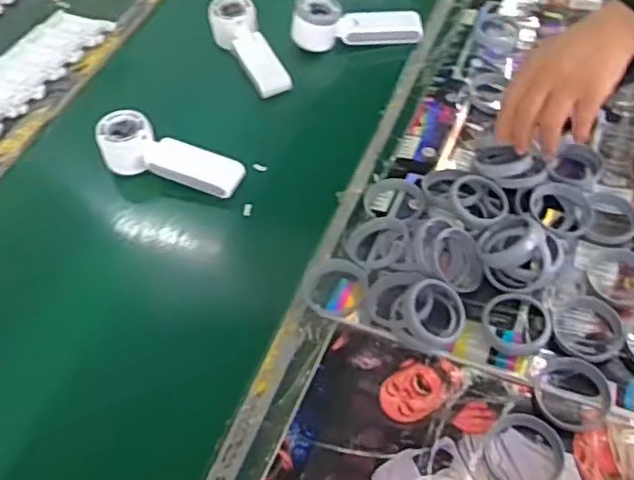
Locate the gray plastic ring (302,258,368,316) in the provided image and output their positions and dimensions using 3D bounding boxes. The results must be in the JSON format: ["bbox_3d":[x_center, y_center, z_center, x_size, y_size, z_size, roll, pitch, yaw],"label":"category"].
[{"bbox_3d":[0.016,0.044,0.604,0.061,0.012,0.056,-3,51,4],"label":"gray plastic ring"}]

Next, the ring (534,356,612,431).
[{"bbox_3d":[0.206,0.123,0.528,0.059,0.007,0.059,-3,51,4],"label":"ring"}]

